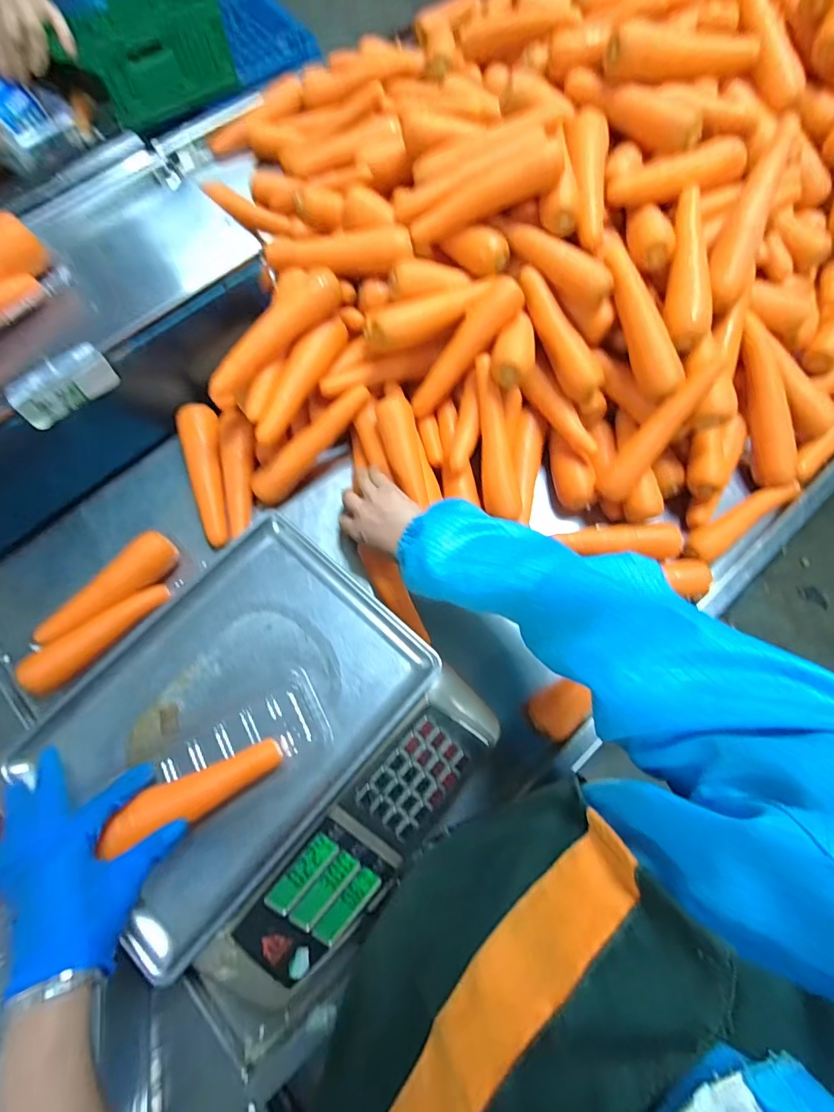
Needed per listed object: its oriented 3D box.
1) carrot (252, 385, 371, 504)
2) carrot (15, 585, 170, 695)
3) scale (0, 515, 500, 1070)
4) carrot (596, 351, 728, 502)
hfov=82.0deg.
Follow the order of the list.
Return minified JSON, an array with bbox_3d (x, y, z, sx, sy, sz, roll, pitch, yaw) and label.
[{"bbox_3d":[-0.132,-0.138,0.596,0.186,0.035,0.031,-43,77,9],"label":"carrot"},{"bbox_3d":[-0.359,0.088,0.539,0.045,0.035,0.165,43,64,12],"label":"carrot"},{"bbox_3d":[-0.148,0.208,0.469,0.345,0.107,0.383,40,76,11],"label":"scale"},{"bbox_3d":[0.283,-0.148,0.556,0.040,0.047,0.193,39,106,11],"label":"carrot"}]

